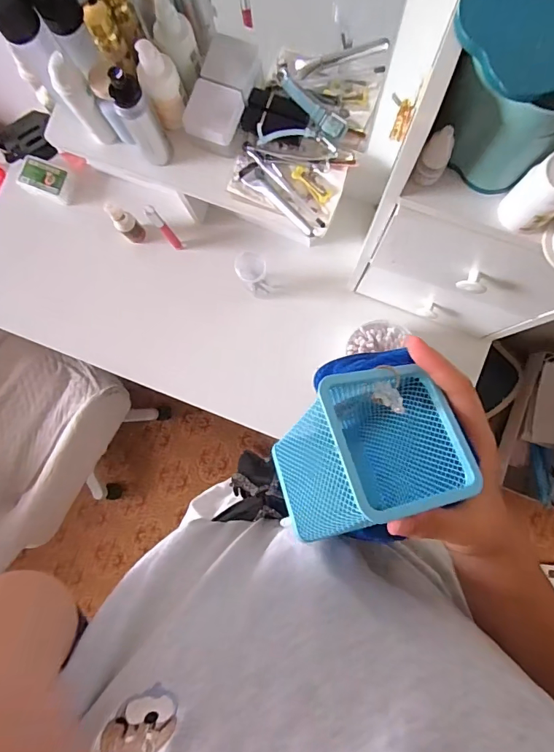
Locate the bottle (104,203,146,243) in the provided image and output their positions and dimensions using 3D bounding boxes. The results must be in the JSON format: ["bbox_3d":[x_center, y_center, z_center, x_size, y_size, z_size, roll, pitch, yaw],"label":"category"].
[{"bbox_3d":[-0.221,-0.224,0.635,0.029,0.090,0.023,-44,85,-1],"label":"bottle"}]

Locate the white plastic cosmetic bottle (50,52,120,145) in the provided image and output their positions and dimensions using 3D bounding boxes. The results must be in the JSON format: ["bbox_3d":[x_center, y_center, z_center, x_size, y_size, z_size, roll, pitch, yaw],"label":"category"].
[{"bbox_3d":[-0.227,-0.318,0.514,0.028,0.121,0.031,-39,85,0],"label":"white plastic cosmetic bottle"}]

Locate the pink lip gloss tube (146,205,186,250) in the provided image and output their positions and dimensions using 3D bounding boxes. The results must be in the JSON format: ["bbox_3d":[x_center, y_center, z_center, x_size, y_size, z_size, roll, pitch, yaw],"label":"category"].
[{"bbox_3d":[-0.156,-0.208,0.609,0.017,0.137,0.014,-39,85,0],"label":"pink lip gloss tube"}]

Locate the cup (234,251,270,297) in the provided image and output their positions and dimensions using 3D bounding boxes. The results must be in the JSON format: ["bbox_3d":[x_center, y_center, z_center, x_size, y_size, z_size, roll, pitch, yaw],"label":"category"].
[{"bbox_3d":[-0.032,-0.139,0.621,0.038,0.124,0.038,0,86,3],"label":"cup"}]

